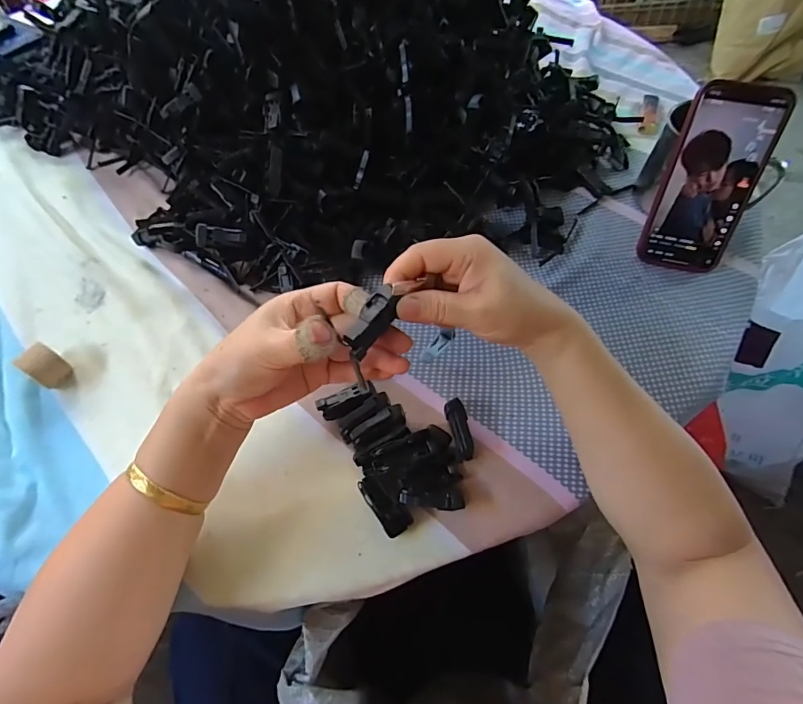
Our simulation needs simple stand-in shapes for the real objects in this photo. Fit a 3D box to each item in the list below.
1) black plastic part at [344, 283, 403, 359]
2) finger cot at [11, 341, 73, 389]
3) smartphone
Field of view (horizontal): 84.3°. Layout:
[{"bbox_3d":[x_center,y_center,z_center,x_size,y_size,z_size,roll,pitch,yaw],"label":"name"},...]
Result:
[{"bbox_3d":[-0.017,-0.017,0.264,0.017,0.014,0.042,29,80,16],"label":"black plastic part"},{"bbox_3d":[-0.295,0.010,0.365,0.028,0.030,0.026,28,63,15],"label":"finger cot"},{"bbox_3d":[0.284,-0.157,0.410,0.076,0.159,0.012,15,26,9],"label":"smartphone"}]

